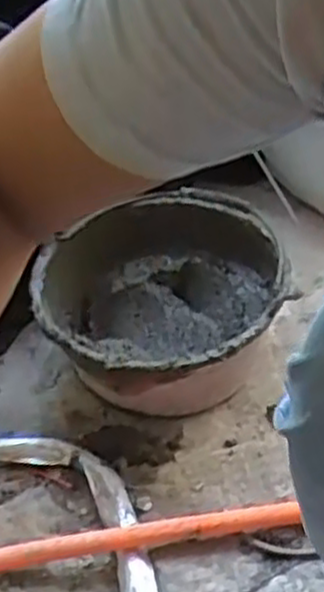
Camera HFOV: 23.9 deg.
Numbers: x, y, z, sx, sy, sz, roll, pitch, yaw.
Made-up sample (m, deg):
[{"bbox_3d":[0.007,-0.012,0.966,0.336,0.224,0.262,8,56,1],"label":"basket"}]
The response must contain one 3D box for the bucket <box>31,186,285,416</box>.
[{"bbox_3d":[0.003,0.037,0.915,0.268,0.153,0.261,-2,40,2],"label":"bucket"}]

